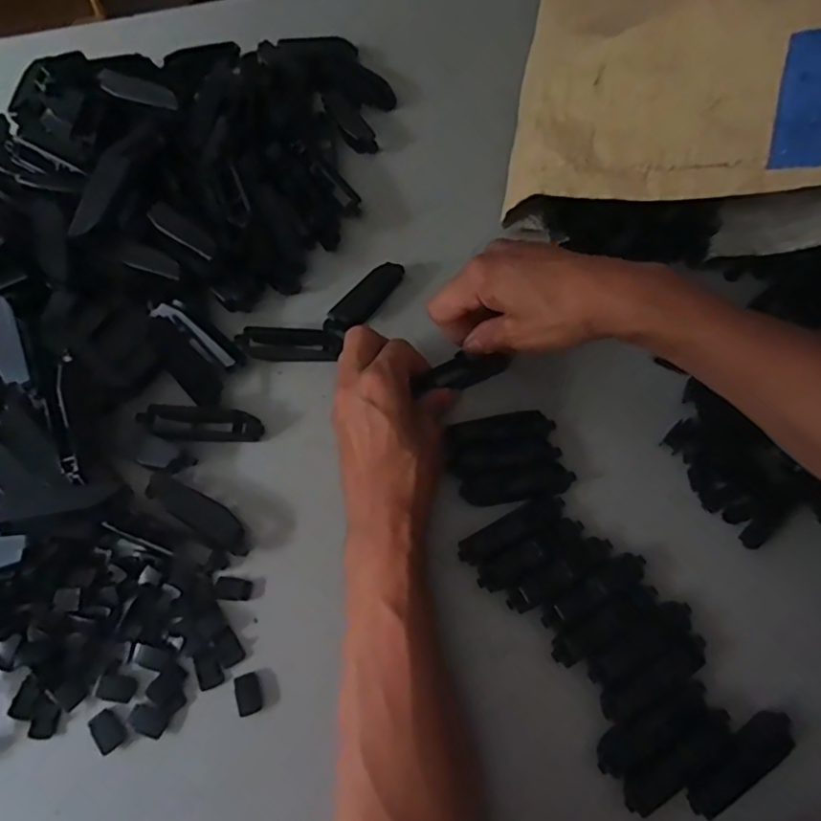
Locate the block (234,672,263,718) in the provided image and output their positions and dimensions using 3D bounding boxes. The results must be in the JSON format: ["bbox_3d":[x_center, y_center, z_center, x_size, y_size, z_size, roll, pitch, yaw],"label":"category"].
[{"bbox_3d":[-0.089,0.156,0.318,0.013,0.004,0.020,-17,67,-10],"label":"block"}]

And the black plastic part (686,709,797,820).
[{"bbox_3d":[0.178,0.189,0.309,0.071,0.004,0.022,-32,71,-16],"label":"black plastic part"}]

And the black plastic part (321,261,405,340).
[{"bbox_3d":[-0.033,-0.081,0.420,0.018,0.014,0.077,35,68,13],"label":"black plastic part"}]

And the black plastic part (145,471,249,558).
[{"bbox_3d":[-0.129,0.062,0.356,0.072,0.010,0.021,30,67,11],"label":"black plastic part"}]

